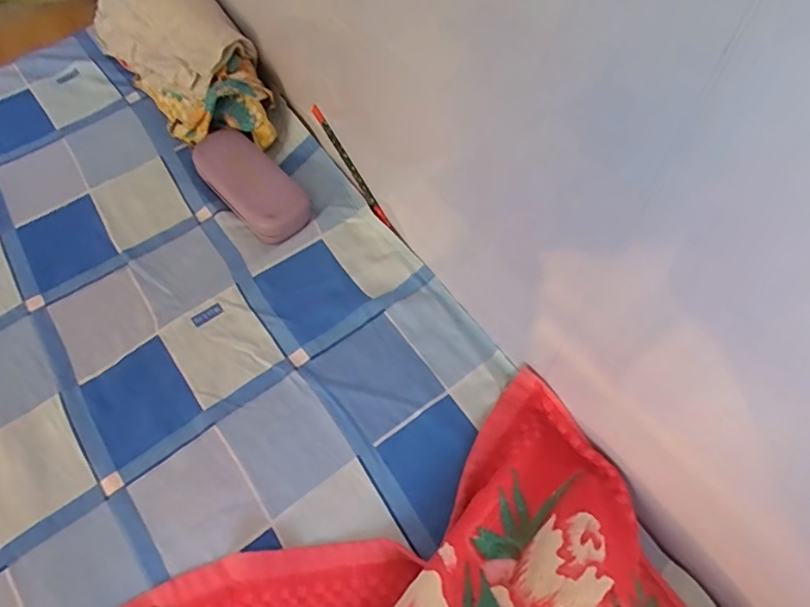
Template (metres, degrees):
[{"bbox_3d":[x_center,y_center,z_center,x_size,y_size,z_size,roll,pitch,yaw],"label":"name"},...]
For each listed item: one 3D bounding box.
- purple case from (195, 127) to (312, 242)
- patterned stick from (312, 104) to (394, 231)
[{"bbox_3d":[-0.177,-0.136,0.627,0.071,0.057,0.161,-40,67,-18],"label":"purple case"},{"bbox_3d":[-0.058,-0.148,0.604,0.009,0.013,0.154,-36,101,-16],"label":"patterned stick"}]

